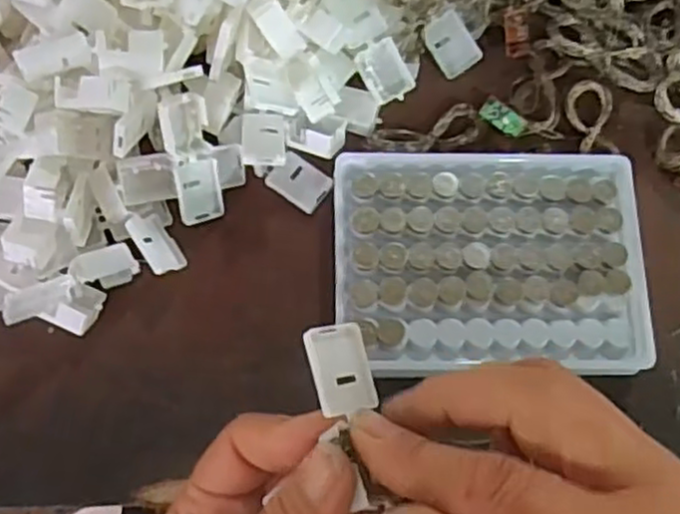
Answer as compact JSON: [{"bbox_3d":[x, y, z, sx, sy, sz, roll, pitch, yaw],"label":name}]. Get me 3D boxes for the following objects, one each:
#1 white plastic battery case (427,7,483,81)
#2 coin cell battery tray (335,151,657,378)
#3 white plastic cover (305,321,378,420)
[{"bbox_3d":[0.053,-0.101,0.345,0.020,0.005,0.028,-33,91,14],"label":"white plastic battery case"},{"bbox_3d":[0.063,0.002,0.318,0.128,0.026,0.096,0,73,-2],"label":"coin cell battery tray"},{"bbox_3d":[0.000,0.034,0.226,0.021,0.005,0.026,-5,72,-34],"label":"white plastic cover"}]

